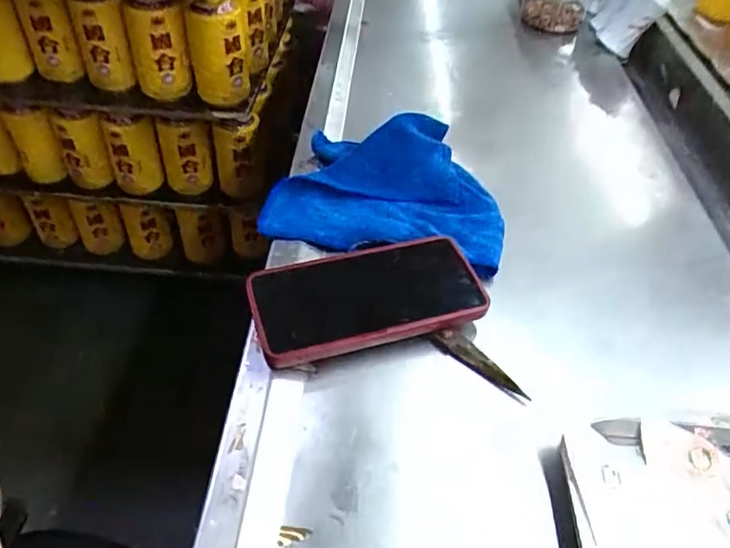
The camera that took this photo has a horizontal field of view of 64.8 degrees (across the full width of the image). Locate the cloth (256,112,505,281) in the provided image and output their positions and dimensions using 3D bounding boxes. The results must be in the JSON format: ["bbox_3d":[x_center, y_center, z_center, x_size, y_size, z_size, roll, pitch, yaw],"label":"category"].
[{"bbox_3d":[0.022,-0.082,0.524,0.203,0.035,0.176,6,45,2],"label":"cloth"}]

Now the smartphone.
[{"bbox_3d":[0.003,0.015,0.428,0.170,0.016,0.086,-13,47,-17],"label":"smartphone"}]

